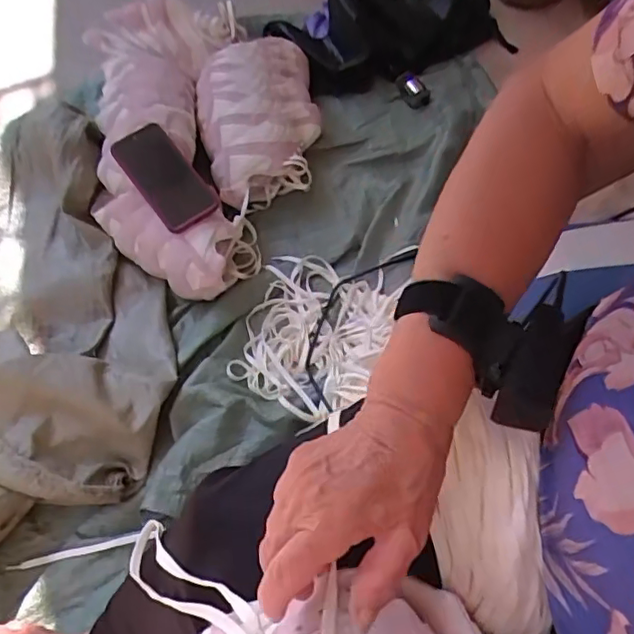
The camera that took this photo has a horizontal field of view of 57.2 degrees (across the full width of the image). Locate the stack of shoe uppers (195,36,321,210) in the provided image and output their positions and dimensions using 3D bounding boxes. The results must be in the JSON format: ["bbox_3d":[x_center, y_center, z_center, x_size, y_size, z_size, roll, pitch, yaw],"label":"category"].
[{"bbox_3d":[-0.101,-0.352,1.031,0.206,0.118,0.369,-9,59,-2],"label":"stack of shoe uppers"}]

